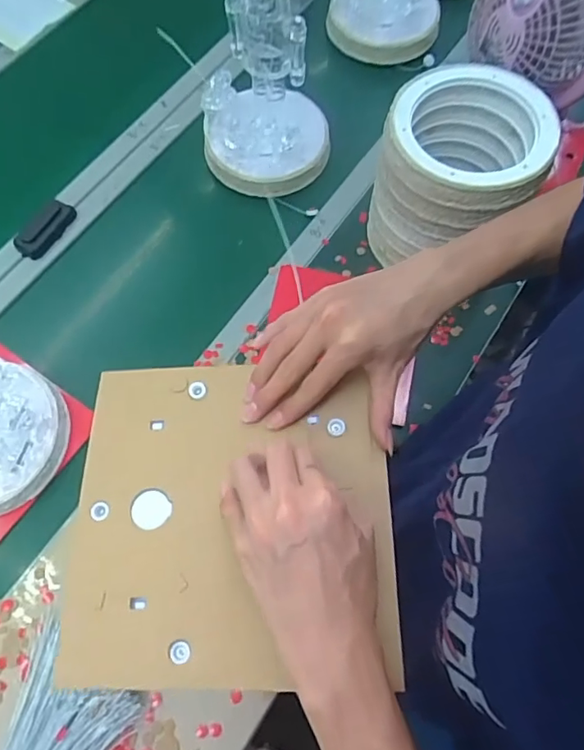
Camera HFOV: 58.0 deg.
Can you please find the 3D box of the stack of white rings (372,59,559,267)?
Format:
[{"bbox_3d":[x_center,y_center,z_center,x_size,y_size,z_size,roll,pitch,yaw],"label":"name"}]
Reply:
[{"bbox_3d":[0.216,-0.269,0.739,0.197,0.208,0.196,12,69,4],"label":"stack of white rings"}]

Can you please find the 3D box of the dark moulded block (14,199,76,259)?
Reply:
[{"bbox_3d":[-0.395,-0.235,0.843,0.052,0.017,0.105,28,71,10],"label":"dark moulded block"}]

